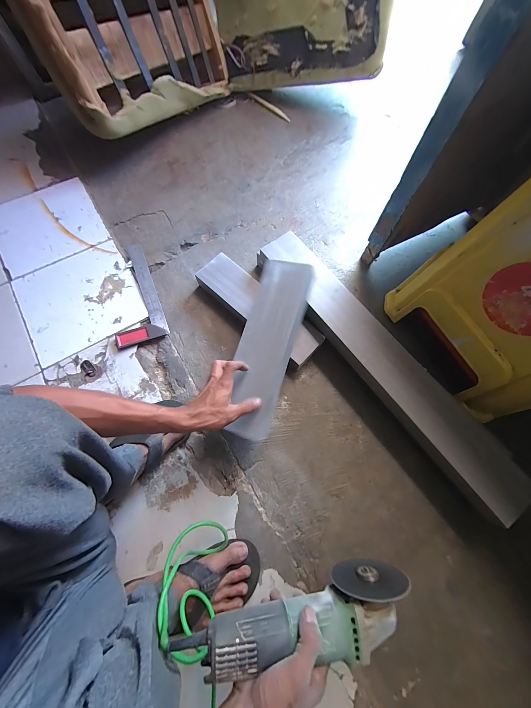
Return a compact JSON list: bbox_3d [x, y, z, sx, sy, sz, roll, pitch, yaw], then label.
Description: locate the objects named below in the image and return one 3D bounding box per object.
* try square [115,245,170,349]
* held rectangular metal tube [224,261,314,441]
[{"bbox_3d":[-0.365,-0.171,0.695,0.125,0.020,0.311,-20,73,-8],"label":"try square"},{"bbox_3d":[0.004,-0.017,0.527,0.113,0.046,0.364,13,80,3],"label":"held rectangular metal tube"}]

